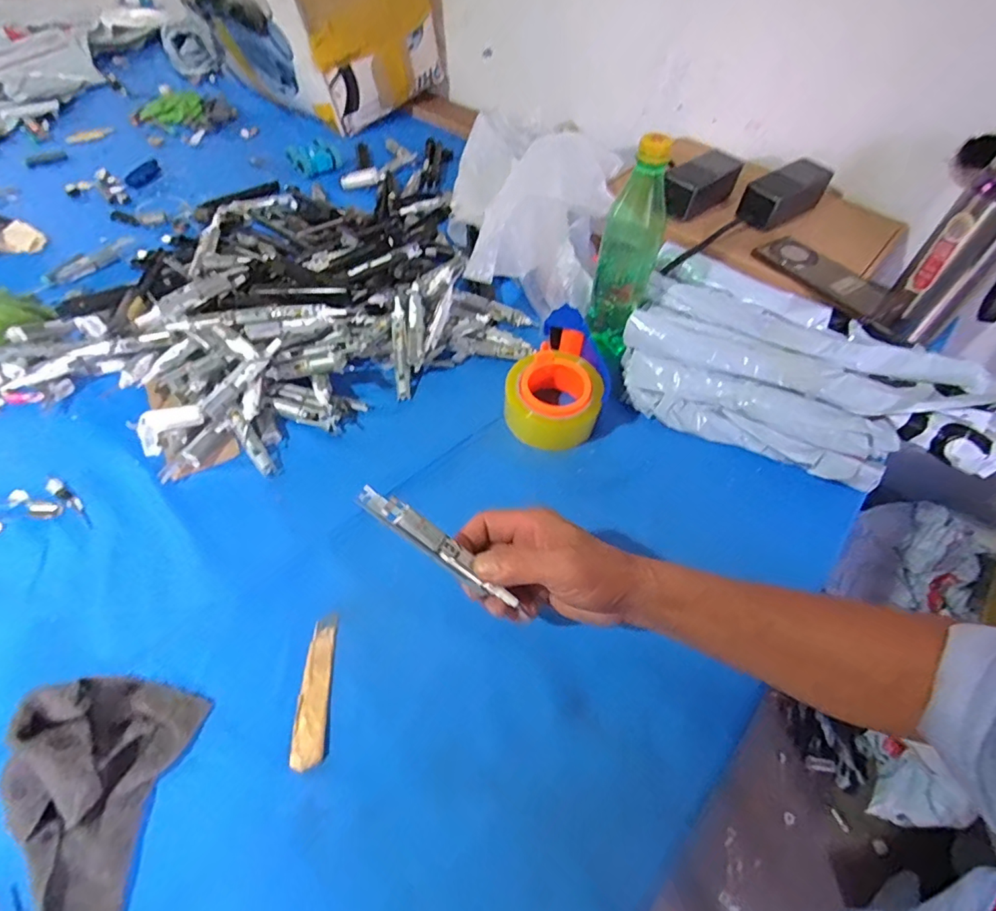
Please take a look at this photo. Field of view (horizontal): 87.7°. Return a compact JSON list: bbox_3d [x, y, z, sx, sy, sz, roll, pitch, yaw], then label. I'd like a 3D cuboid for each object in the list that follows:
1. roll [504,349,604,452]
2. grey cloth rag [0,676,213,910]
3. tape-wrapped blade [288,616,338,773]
[{"bbox_3d":[0.058,-0.057,0.563,0.102,0.059,0.101,1,54,-1],"label":"roll"},{"bbox_3d":[-0.274,0.224,0.336,0.096,0.050,0.154,7,54,3],"label":"grey cloth rag"},{"bbox_3d":[-0.143,0.180,0.404,0.023,0.009,0.110,-4,54,-5],"label":"tape-wrapped blade"}]

